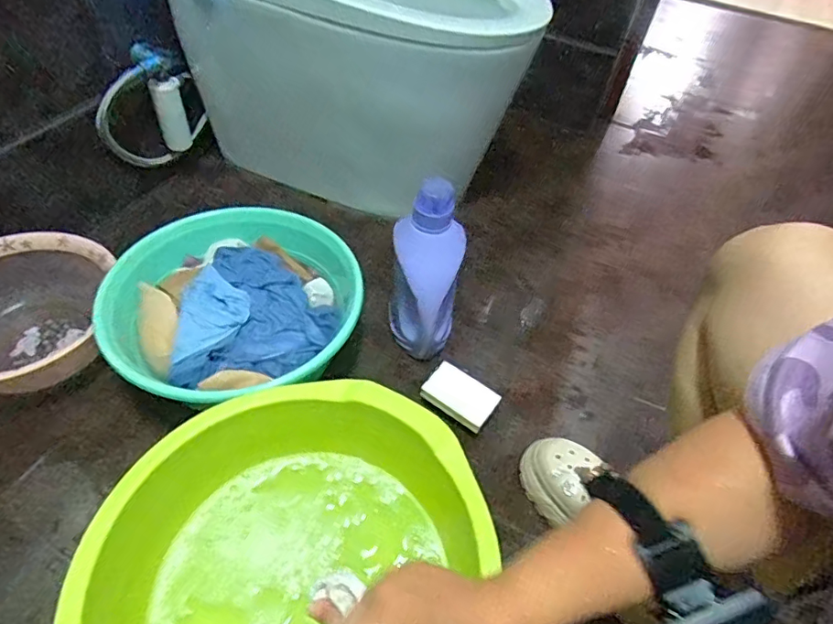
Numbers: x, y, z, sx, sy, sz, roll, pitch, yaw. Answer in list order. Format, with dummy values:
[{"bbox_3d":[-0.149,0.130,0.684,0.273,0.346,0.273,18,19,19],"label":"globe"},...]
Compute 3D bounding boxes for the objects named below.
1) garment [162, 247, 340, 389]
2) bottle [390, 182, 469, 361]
[{"bbox_3d":[-0.255,-0.003,0.844,0.232,0.047,0.272,-5,49,-9],"label":"garment"},{"bbox_3d":[0.013,-0.048,0.819,0.104,0.305,0.118,8,50,1],"label":"bottle"}]

